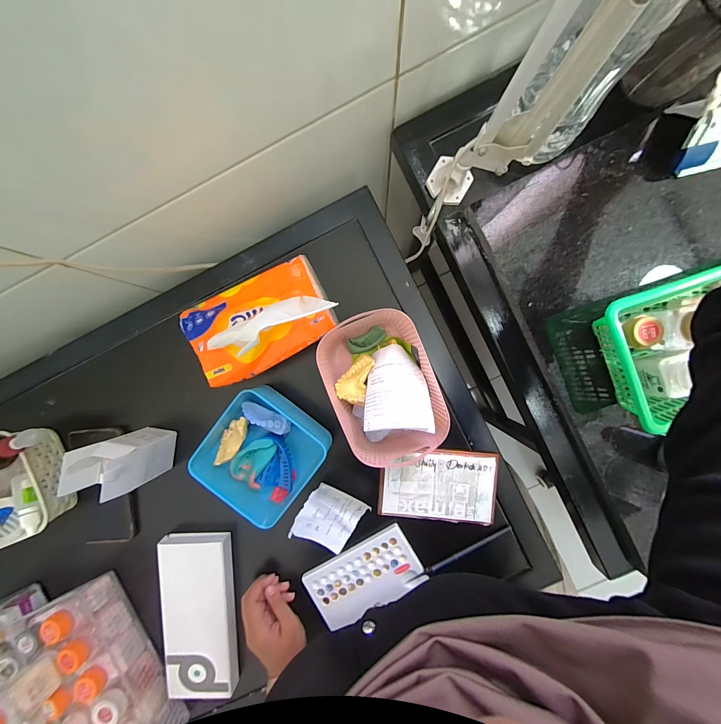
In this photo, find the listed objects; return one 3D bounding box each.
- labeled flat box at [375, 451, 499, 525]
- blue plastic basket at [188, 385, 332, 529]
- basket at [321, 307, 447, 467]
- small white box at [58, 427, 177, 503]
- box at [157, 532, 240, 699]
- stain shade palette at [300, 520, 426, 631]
[{"bbox_3d":[0.105,0.169,0.434,0.156,0.008,0.096,2,91,2],"label":"labeled flat box"},{"bbox_3d":[-0.127,0.119,0.419,0.136,0.057,0.141,36,93,1],"label":"blue plastic basket"},{"bbox_3d":[0.030,0.026,0.393,0.130,0.082,0.181,-16,91,3],"label":"basket"},{"bbox_3d":[-0.292,0.123,0.404,0.053,0.126,0.053,9,92,2],"label":"small white box"},{"bbox_3d":[-0.223,0.351,0.444,0.094,0.031,0.216,-5,91,2],"label":"box"},{"bbox_3d":[0.004,0.294,0.443,0.153,0.008,0.077,-34,89,4],"label":"stain shade palette"}]

